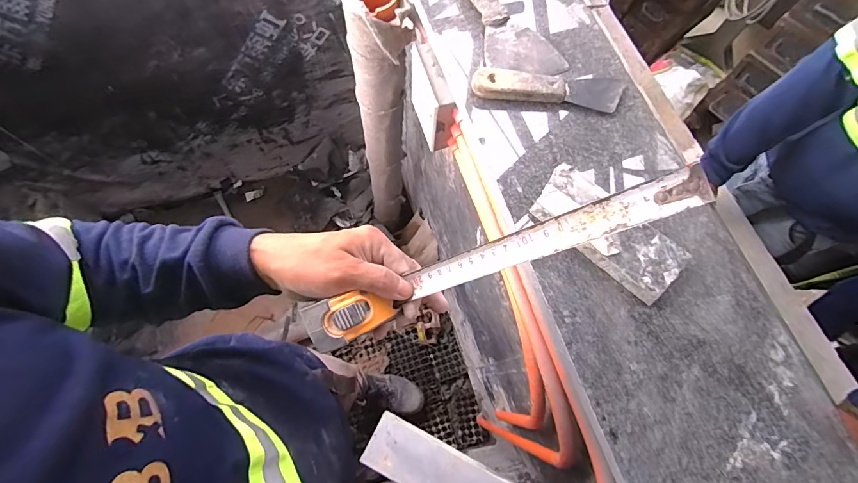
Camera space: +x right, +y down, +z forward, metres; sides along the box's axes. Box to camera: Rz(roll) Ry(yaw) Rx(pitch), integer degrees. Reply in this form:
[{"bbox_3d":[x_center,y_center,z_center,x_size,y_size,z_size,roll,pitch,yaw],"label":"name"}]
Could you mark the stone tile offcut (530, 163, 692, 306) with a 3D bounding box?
[{"bbox_3d":[0.172,-0.010,0.378,0.145,0.017,0.060,41,74,12],"label":"stone tile offcut"}]

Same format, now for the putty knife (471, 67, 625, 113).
[{"bbox_3d":[0.136,-0.170,0.434,0.172,0.018,0.043,-1,70,-2],"label":"putty knife"}]

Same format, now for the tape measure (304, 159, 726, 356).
[{"bbox_3d":[0.033,0.022,0.271,0.275,0.057,0.036,-24,69,22],"label":"tape measure"}]

